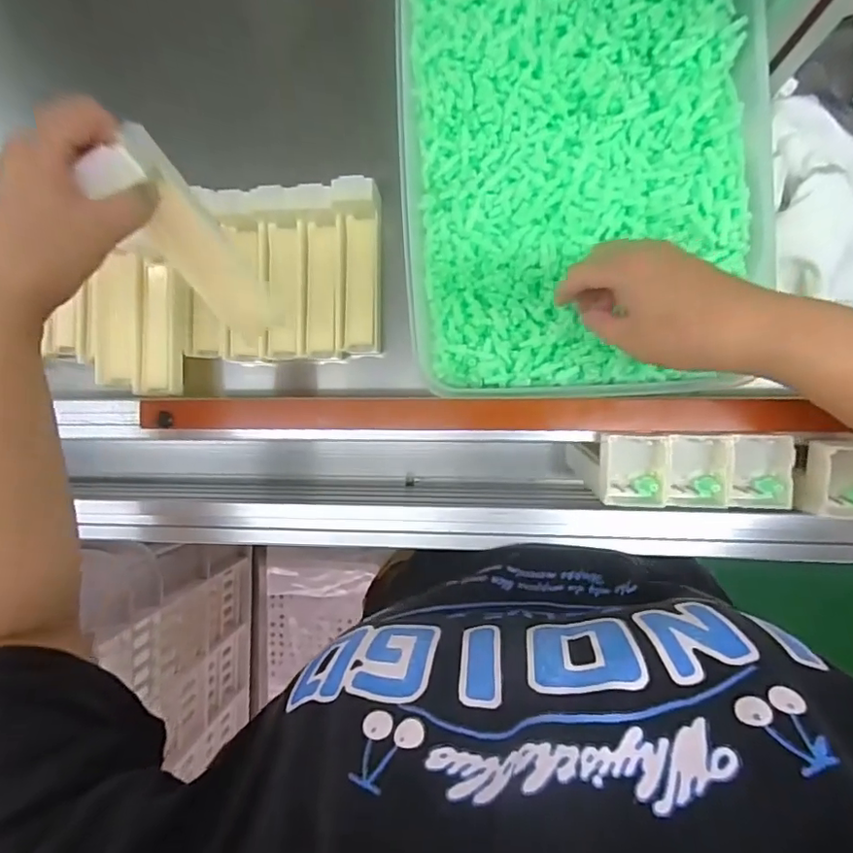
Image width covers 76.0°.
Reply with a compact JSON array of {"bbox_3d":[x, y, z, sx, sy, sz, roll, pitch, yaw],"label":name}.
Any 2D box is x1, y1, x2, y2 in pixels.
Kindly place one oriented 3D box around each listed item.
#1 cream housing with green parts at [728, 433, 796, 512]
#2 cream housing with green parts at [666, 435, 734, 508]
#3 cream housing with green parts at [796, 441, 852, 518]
[{"bbox_3d":[0.198,0.027,0.330,0.036,0.022,0.043,0,91,6],"label":"cream housing with green parts"},{"bbox_3d":[0.164,0.027,0.333,0.036,0.022,0.041,0,91,6],"label":"cream housing with green parts"},{"bbox_3d":[0.251,0.032,0.325,0.041,0.023,0.043,7,92,6],"label":"cream housing with green parts"}]

